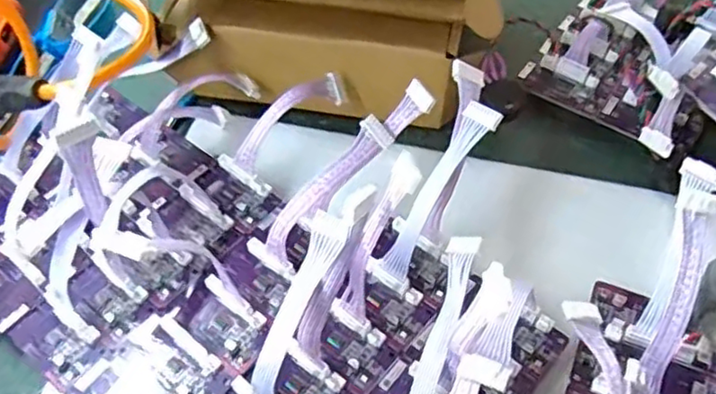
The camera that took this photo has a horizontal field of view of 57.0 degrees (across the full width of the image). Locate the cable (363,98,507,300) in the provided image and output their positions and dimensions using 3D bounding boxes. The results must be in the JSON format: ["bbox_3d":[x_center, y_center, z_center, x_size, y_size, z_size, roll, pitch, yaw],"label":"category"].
[{"bbox_3d":[0.040,0.001,0.357,0.022,0.011,0.111,34,104,25],"label":"cable"}]

